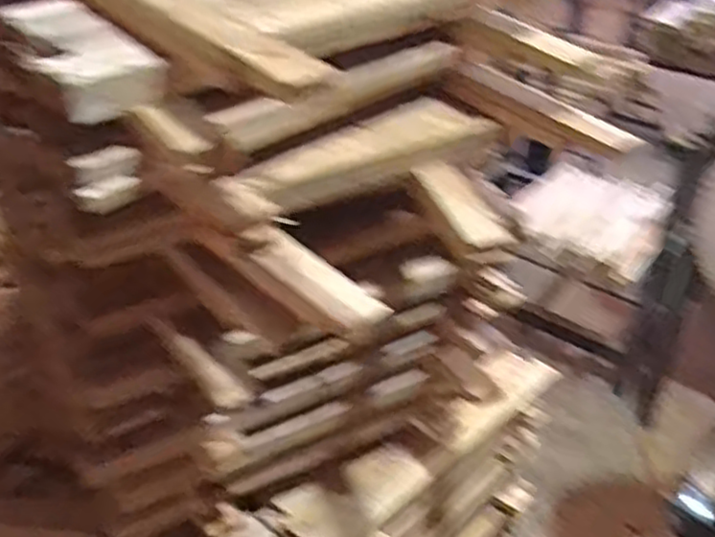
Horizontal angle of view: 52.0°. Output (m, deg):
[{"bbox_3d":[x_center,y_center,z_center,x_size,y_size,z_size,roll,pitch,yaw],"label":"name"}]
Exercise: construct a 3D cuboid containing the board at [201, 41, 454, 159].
[{"bbox_3d":[-0.011,-0.157,0.665,0.289,0.050,0.017,-25,42,-37],"label":"board"}]

